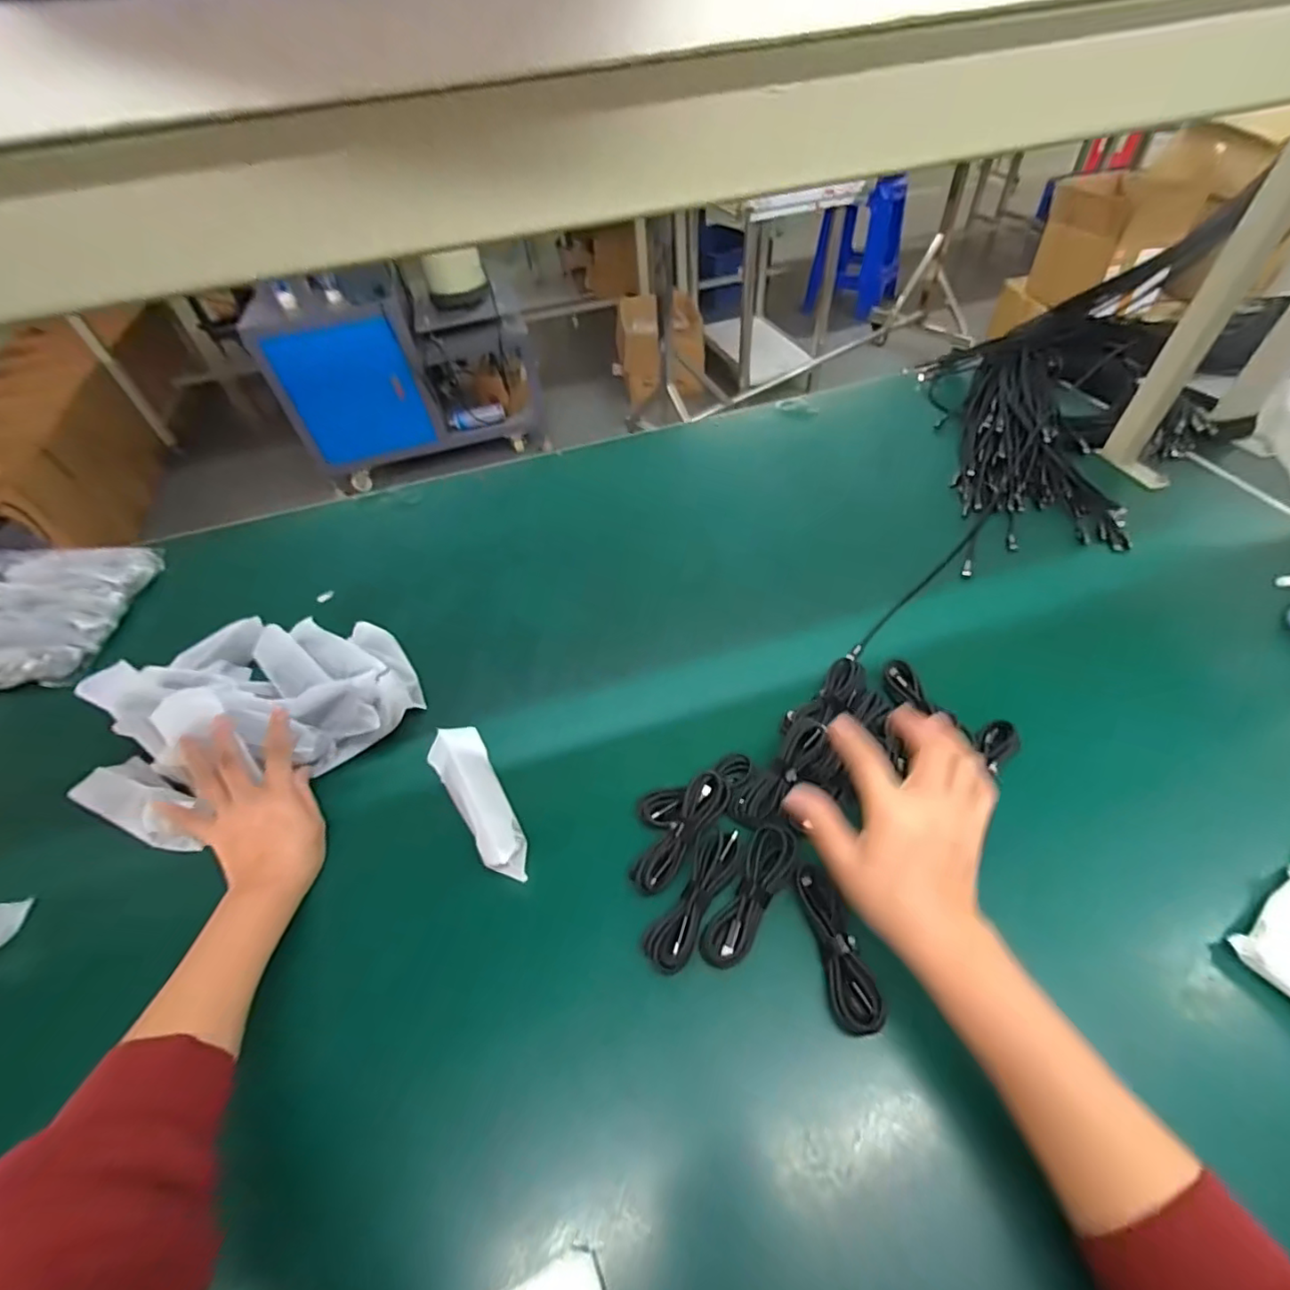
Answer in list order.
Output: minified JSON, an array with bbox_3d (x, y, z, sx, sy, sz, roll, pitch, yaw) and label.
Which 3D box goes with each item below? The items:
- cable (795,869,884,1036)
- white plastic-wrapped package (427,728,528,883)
[{"bbox_3d":[0.140,0.221,0.412,0.028,0.026,0.108,-11,50,-3],"label":"cable"},{"bbox_3d":[-0.147,0.133,0.499,0.046,0.031,0.153,-30,53,-19],"label":"white plastic-wrapped package"}]

